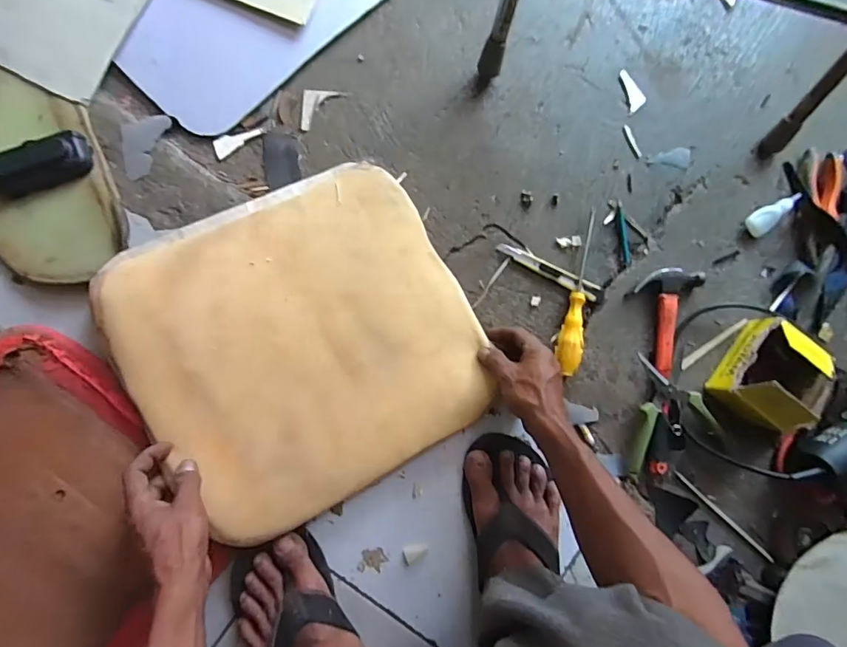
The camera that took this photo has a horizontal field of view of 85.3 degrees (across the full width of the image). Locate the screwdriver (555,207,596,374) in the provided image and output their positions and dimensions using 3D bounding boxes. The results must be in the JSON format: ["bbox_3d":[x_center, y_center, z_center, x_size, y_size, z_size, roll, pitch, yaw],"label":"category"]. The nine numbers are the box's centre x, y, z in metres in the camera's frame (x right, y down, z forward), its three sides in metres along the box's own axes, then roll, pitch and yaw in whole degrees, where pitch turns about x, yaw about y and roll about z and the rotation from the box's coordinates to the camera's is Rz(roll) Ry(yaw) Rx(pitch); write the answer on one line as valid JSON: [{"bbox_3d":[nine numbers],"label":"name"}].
[{"bbox_3d":[0.204,-0.043,0.600,0.031,0.023,0.219,11,85,-4],"label":"screwdriver"}]

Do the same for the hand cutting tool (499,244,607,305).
[{"bbox_3d":[0.172,-0.068,0.610,0.154,0.011,0.022,26,84,-3],"label":"hand cutting tool"}]

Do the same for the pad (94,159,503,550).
[{"bbox_3d":[-0.130,0.018,0.535,0.364,0.053,0.368,-31,89,-6],"label":"pad"}]

